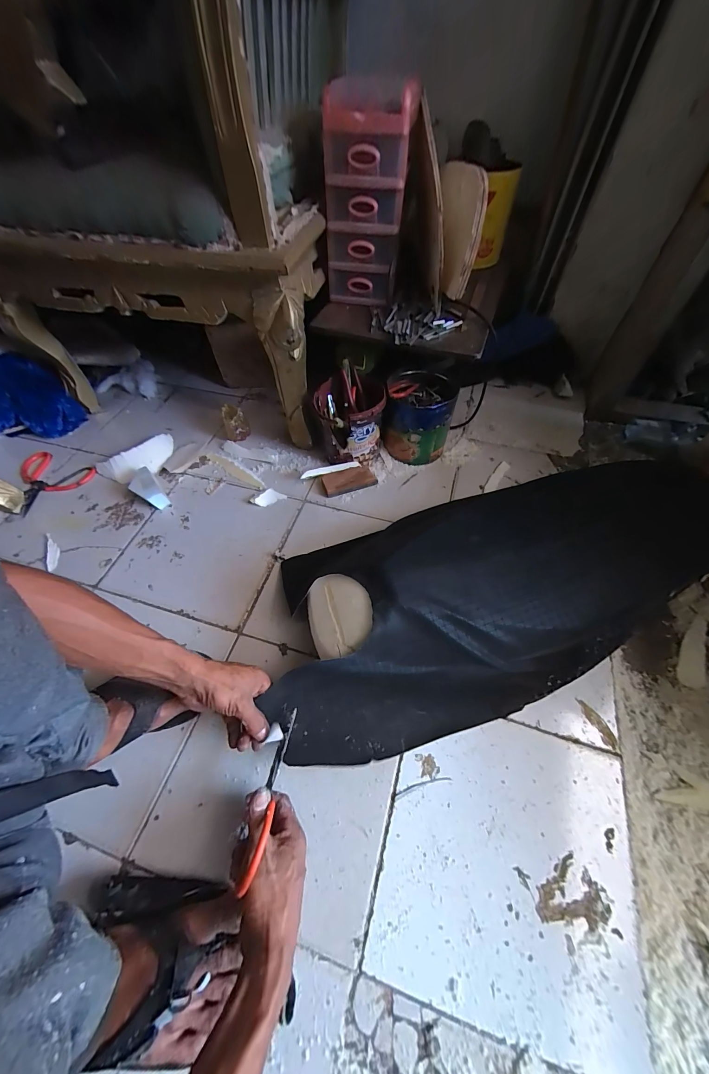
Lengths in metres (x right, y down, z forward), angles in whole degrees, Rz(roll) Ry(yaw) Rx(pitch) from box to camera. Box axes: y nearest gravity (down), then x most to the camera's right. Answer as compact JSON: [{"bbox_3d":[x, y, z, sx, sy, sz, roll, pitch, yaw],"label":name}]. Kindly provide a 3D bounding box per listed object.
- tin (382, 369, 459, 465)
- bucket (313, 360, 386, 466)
[{"bbox_3d":[0.142,-0.267,0.766,0.147,0.149,0.146,8,57,7],"label":"tin"},{"bbox_3d":[-0.009,-0.252,0.748,0.144,0.166,0.145,-2,57,0],"label":"bucket"}]

